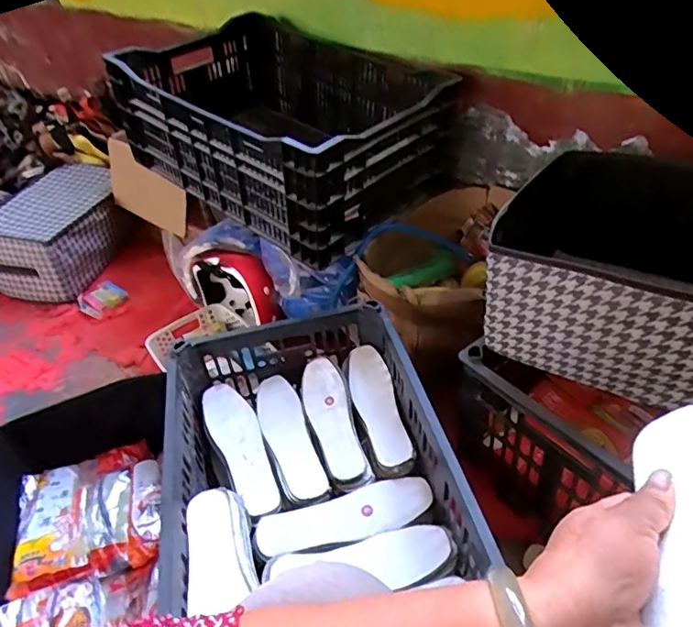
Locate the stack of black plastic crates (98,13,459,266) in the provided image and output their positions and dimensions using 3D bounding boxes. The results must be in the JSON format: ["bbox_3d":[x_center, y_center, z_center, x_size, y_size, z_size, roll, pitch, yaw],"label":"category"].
[{"bbox_3d":[-0.118,-0.387,1.080,0.571,0.275,0.449,26,51,33],"label":"stack of black plastic crates"}]

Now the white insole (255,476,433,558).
[{"bbox_3d":[-0.001,0.271,0.708,0.230,0.016,0.066,-15,41,-9],"label":"white insole"}]

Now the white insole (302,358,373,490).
[{"bbox_3d":[-0.023,0.157,0.802,0.066,0.037,0.215,-14,41,-7],"label":"white insole"}]

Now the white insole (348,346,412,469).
[{"bbox_3d":[0.043,0.135,0.815,0.063,0.035,0.221,-11,40,-4],"label":"white insole"}]

